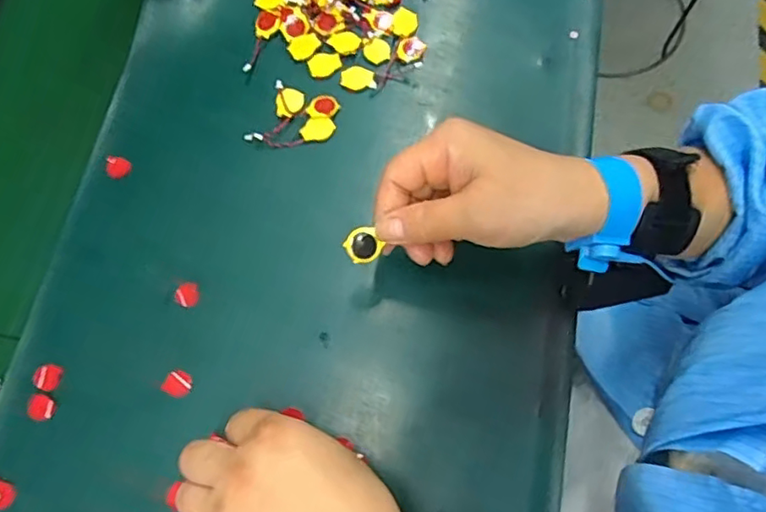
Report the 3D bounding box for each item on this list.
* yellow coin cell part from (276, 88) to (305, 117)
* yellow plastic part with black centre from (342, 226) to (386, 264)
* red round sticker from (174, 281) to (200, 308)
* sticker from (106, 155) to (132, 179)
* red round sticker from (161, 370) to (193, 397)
[{"bbox_3d":[-0.069,-0.115,0.427,0.021,0.004,0.023,0,72,-1],"label":"yellow coin cell part"},{"bbox_3d":[-0.012,-0.006,0.333,0.019,0.006,0.019,-27,98,0],"label":"yellow plastic part with black centre"},{"bbox_3d":[-0.132,0.026,0.388,0.016,0.004,0.017,1,75,-5],"label":"red round sticker"},{"bbox_3d":[-0.191,-0.064,0.410,0.020,0.004,0.017,24,73,6],"label":"sticker"},{"bbox_3d":[-0.132,0.082,0.368,0.017,0.004,0.016,0,72,-1],"label":"red round sticker"}]

